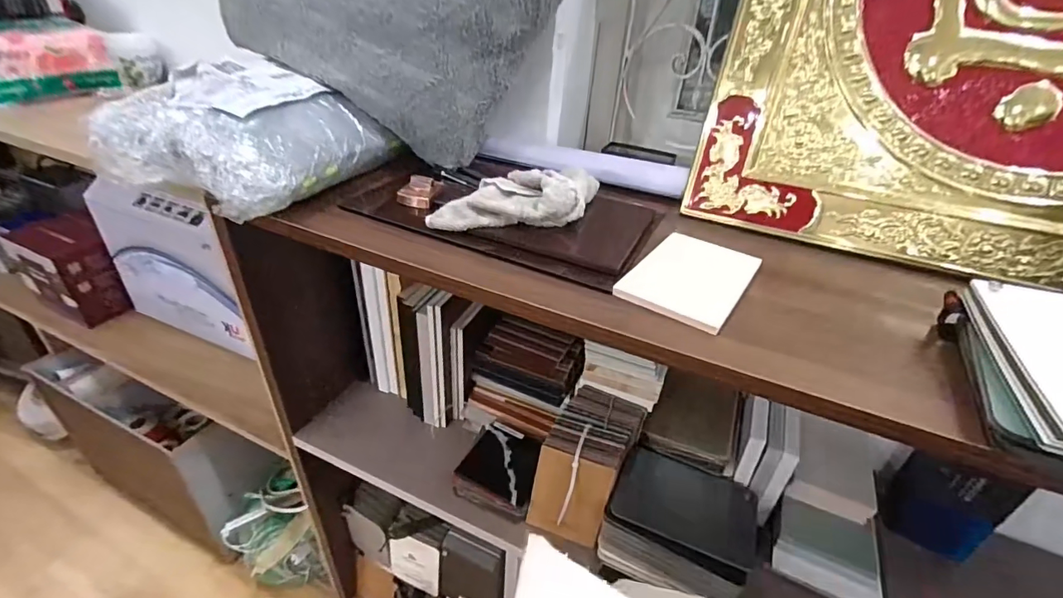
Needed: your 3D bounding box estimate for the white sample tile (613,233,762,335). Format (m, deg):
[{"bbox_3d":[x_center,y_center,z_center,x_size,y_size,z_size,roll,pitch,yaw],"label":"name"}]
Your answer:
[{"bbox_3d":[0.144,-0.021,0.429,0.089,0.008,0.136,24,39,27],"label":"white sample tile"}]

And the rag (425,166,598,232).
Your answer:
[{"bbox_3d":[-0.013,-0.105,0.493,0.165,0.051,0.103,4,34,0],"label":"rag"}]

